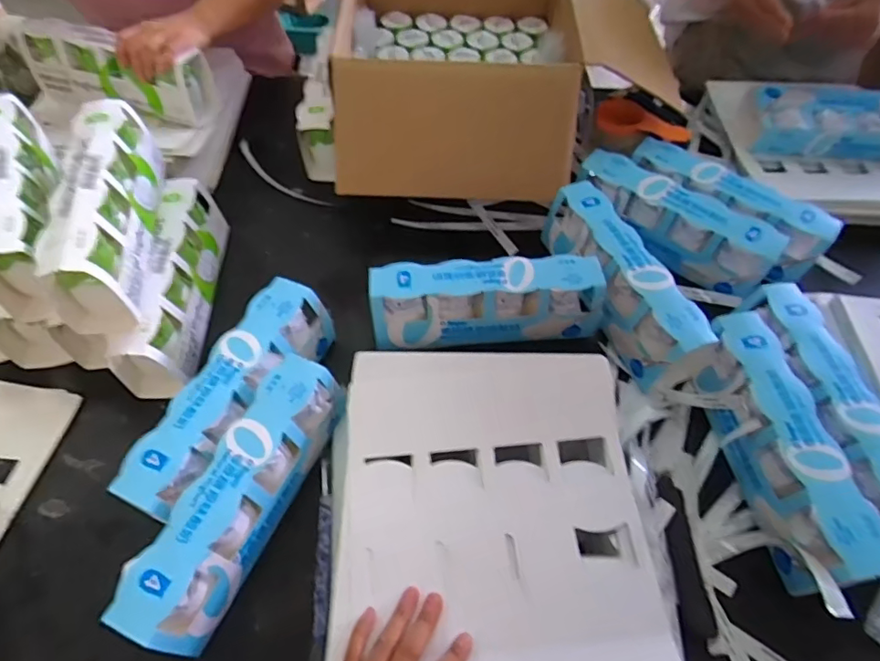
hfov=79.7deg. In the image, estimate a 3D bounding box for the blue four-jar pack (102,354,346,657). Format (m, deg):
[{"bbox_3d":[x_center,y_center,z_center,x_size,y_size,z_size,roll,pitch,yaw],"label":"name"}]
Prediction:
[{"bbox_3d":[-0.190,0.160,0.519,0.072,0.095,0.269,20,58,11],"label":"blue four-jar pack"}]

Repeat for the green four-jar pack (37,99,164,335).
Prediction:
[{"bbox_3d":[-0.376,-0.135,0.592,0.078,0.102,0.267,-7,57,-7],"label":"green four-jar pack"}]

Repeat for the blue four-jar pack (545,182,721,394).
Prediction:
[{"bbox_3d":[0.224,-0.063,0.668,0.076,0.096,0.269,-18,59,-13],"label":"blue four-jar pack"}]

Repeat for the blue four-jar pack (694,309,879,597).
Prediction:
[{"bbox_3d":[0.351,0.118,0.557,0.068,0.094,0.276,-4,57,-5],"label":"blue four-jar pack"}]

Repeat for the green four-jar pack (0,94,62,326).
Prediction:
[{"bbox_3d":[-0.466,-0.147,0.589,0.090,0.089,0.290,-17,59,-12],"label":"green four-jar pack"}]

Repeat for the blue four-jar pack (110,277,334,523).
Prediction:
[{"bbox_3d":[-0.215,0.076,0.572,0.074,0.097,0.269,20,59,11],"label":"blue four-jar pack"}]

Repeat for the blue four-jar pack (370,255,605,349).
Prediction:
[{"bbox_3d":[0.055,-0.037,0.644,0.273,0.083,0.068,-3,57,-4],"label":"blue four-jar pack"}]

